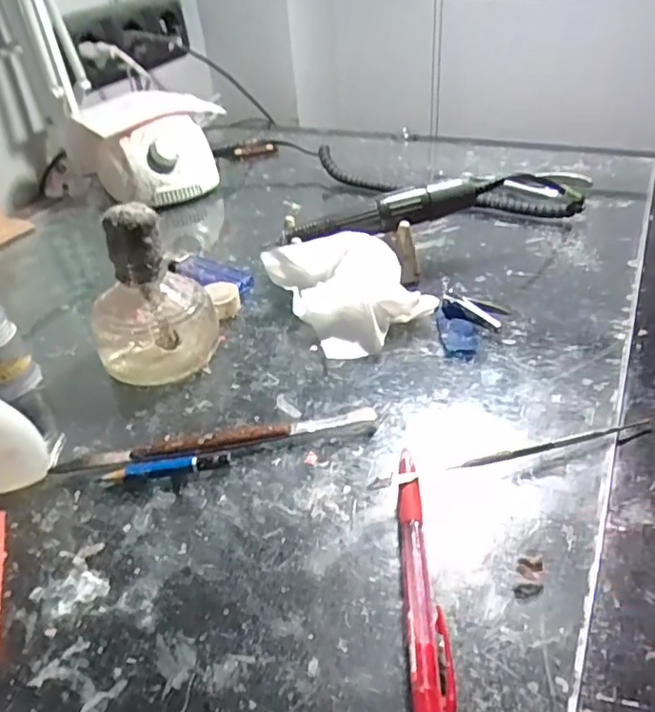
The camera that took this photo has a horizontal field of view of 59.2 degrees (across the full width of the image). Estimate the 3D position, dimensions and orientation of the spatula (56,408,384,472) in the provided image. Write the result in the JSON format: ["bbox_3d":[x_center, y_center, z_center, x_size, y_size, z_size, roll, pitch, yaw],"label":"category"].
[{"bbox_3d":[-0.056,0.045,0.311,0.167,0.010,0.014,-10,38,-7],"label":"spatula"}]

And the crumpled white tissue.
[{"bbox_3d":[0.017,-0.047,0.395,0.078,0.043,0.093,-22,41,-22],"label":"crumpled white tissue"}]

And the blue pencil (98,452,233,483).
[{"bbox_3d":[-0.084,0.058,0.297,0.066,0.009,0.008,-7,37,-3],"label":"blue pencil"}]

